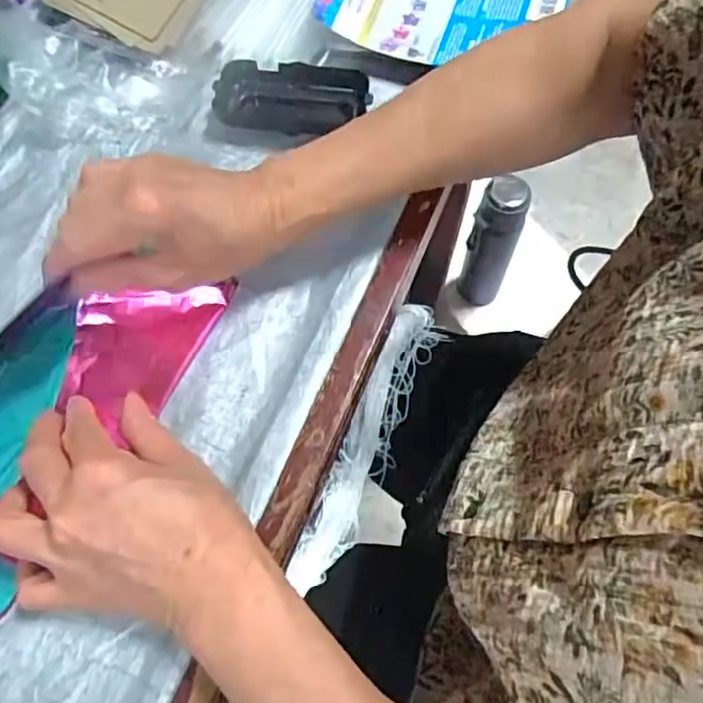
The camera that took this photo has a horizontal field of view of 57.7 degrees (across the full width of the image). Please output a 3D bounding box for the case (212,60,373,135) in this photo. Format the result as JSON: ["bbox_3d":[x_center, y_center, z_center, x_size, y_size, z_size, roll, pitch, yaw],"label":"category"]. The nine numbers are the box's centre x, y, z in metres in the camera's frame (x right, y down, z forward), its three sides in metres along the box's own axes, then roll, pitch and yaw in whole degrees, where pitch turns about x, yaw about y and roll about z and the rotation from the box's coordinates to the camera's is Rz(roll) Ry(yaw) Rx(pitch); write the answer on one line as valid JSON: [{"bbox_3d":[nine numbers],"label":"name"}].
[{"bbox_3d":[-0.043,-0.180,0.466,0.112,0.032,0.052,5,66,2],"label":"case"}]

